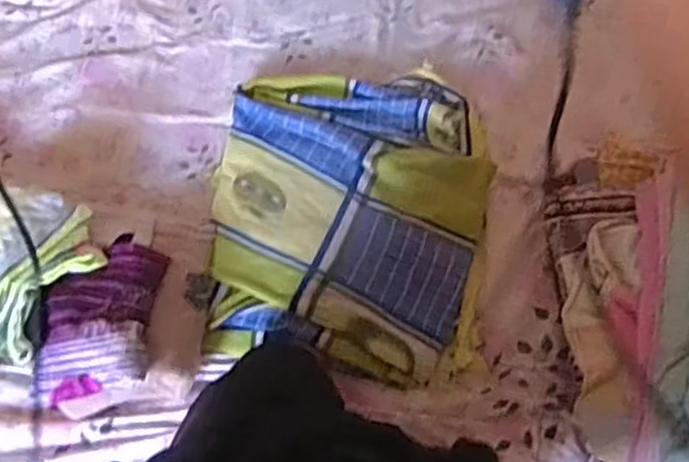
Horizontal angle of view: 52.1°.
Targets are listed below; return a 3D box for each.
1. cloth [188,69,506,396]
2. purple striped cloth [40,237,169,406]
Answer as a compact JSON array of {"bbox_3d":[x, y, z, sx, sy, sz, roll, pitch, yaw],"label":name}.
[{"bbox_3d":[0.007,-0.021,0.982,0.378,0.052,0.417,7,74,2],"label":"cloth"},{"bbox_3d":[-0.312,0.104,0.869,0.156,0.071,0.199,2,73,1],"label":"purple striped cloth"}]

